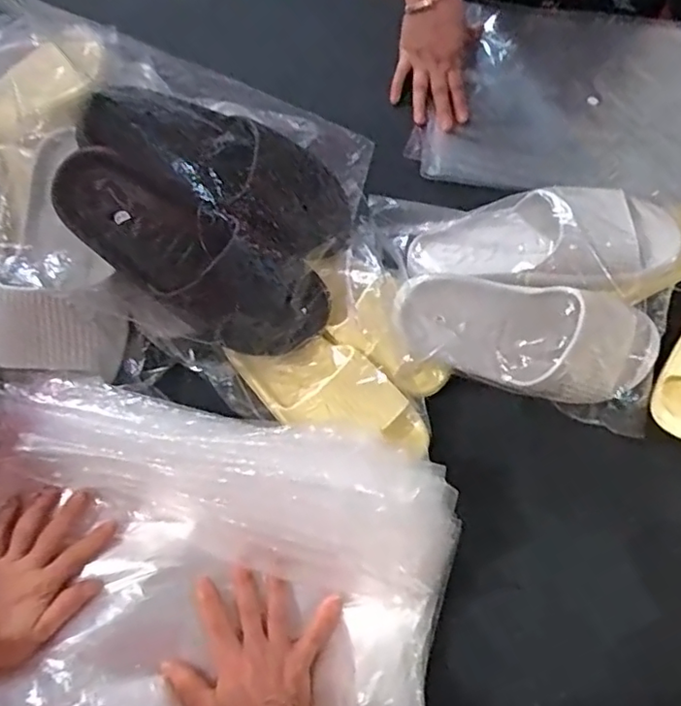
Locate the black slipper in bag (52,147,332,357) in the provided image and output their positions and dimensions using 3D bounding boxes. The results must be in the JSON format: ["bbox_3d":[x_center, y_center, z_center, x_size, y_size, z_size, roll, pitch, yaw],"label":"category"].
[{"bbox_3d":[-0.135,-0.088,0.559,0.266,0.069,0.103,33,71,-6],"label":"black slipper in bag"}]

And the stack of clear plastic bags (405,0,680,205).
[{"bbox_3d":[0.305,-0.308,0.739,0.389,0.038,0.285,9,69,2],"label":"stack of clear plastic bags"}]

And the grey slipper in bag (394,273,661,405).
[{"bbox_3d":[0.178,-0.015,0.587,0.259,0.075,0.112,11,107,5],"label":"grey slipper in bag"}]

